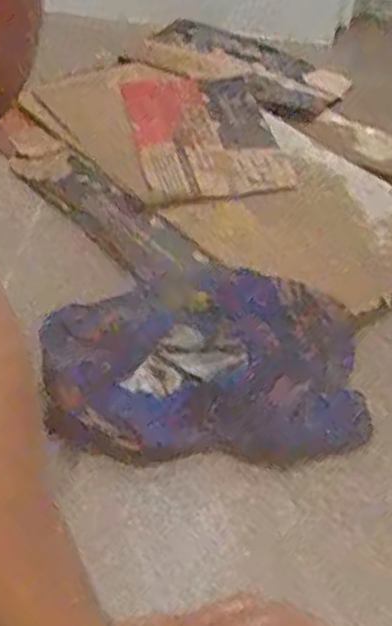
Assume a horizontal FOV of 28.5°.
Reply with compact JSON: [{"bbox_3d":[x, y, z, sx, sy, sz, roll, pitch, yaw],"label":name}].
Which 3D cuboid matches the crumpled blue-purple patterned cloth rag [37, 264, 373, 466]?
[{"bbox_3d":[0.007,0.031,0.673,0.271,0.054,0.212,3,39,-5],"label":"crumpled blue-purple patterned cloth rag"}]

